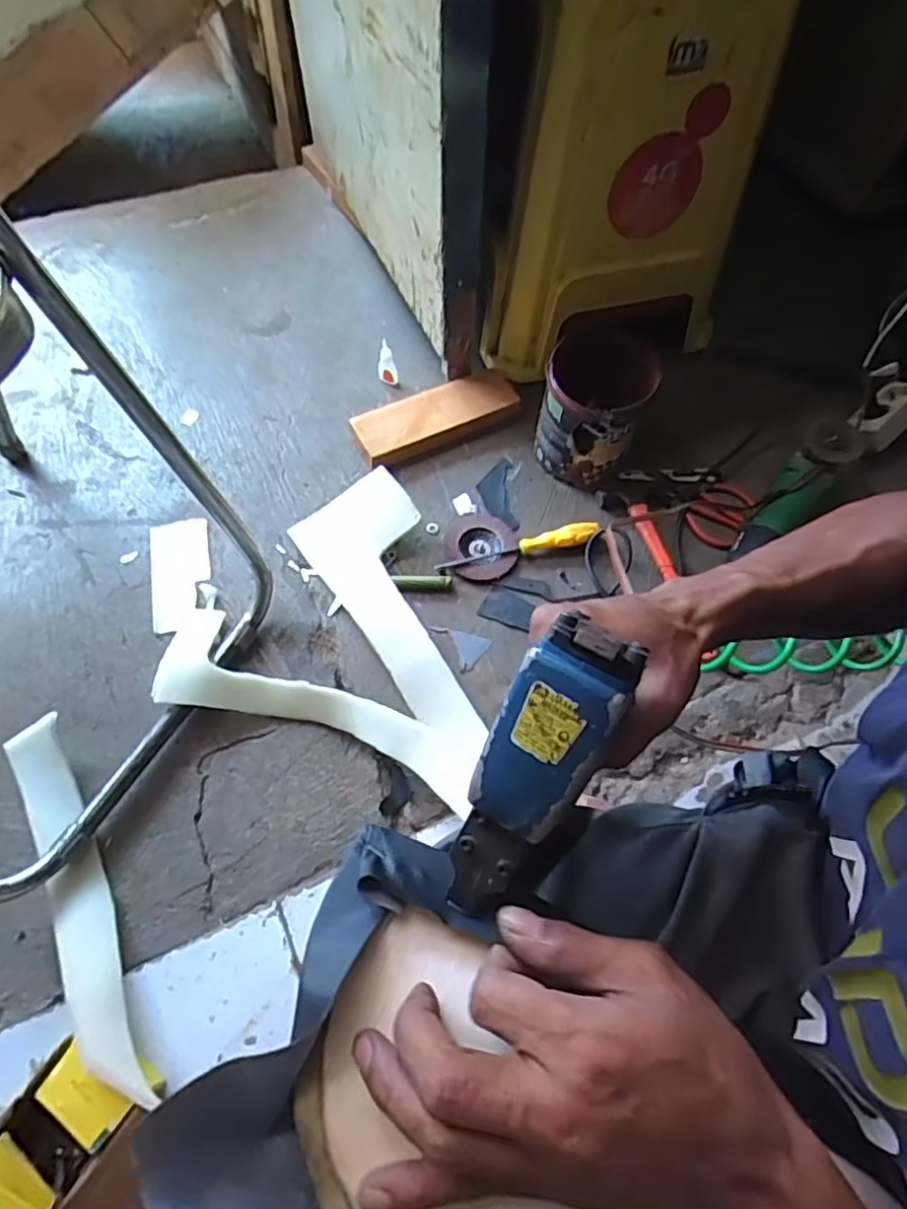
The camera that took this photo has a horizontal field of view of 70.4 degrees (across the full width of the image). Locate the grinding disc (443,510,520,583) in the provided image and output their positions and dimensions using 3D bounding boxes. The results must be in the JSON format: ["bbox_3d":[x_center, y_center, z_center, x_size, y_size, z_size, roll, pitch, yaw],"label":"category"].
[{"bbox_3d":[0.037,-0.078,0.854,0.096,0.011,0.102,14,65,3],"label":"grinding disc"}]

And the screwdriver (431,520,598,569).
[{"bbox_3d":[0.082,-0.078,0.836,0.212,0.027,0.027,-10,66,-8],"label":"screwdriver"}]

